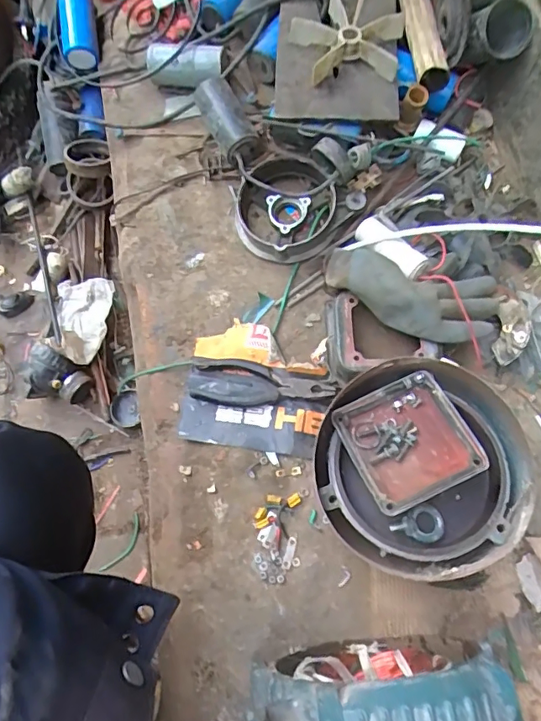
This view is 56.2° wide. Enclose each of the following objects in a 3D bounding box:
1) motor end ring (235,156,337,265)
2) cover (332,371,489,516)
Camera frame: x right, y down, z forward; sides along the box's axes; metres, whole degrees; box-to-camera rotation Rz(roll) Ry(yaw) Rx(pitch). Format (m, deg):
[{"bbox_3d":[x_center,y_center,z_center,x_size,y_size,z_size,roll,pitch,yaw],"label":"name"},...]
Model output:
[{"bbox_3d":[0.019,-0.185,0.622,0.117,0.045,0.126,0,70,0],"label":"motor end ring"},{"bbox_3d":[0.128,0.074,0.472,0.107,0.023,0.106,-24,71,-8],"label":"cover"}]

